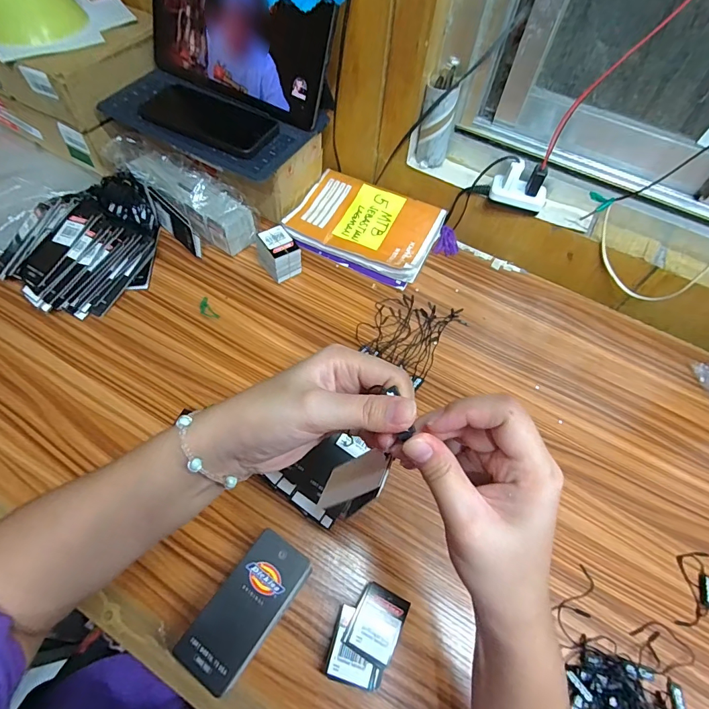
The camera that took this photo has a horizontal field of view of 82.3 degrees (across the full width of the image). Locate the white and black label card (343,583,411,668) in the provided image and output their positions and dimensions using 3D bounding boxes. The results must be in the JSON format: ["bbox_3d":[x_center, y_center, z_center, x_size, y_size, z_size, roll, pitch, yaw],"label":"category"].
[{"bbox_3d":[0.020,0.230,0.348,0.042,0.004,0.054,22,46,17],"label":"white and black label card"}]

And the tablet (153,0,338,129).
[{"bbox_3d":[-0.151,-0.417,0.519,0.267,0.163,0.013,29,40,8],"label":"tablet"}]

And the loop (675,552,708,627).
[{"bbox_3d":[0.329,0.223,0.385,0.035,0.008,0.073,23,61,9],"label":"loop"}]

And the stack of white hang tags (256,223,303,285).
[{"bbox_3d":[-0.102,-0.133,0.543,0.045,0.050,0.055,-32,67,-21],"label":"stack of white hang tags"}]

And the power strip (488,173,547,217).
[{"bbox_3d":[0.218,-0.215,0.542,0.072,0.020,0.032,19,60,7],"label":"power strip"}]

